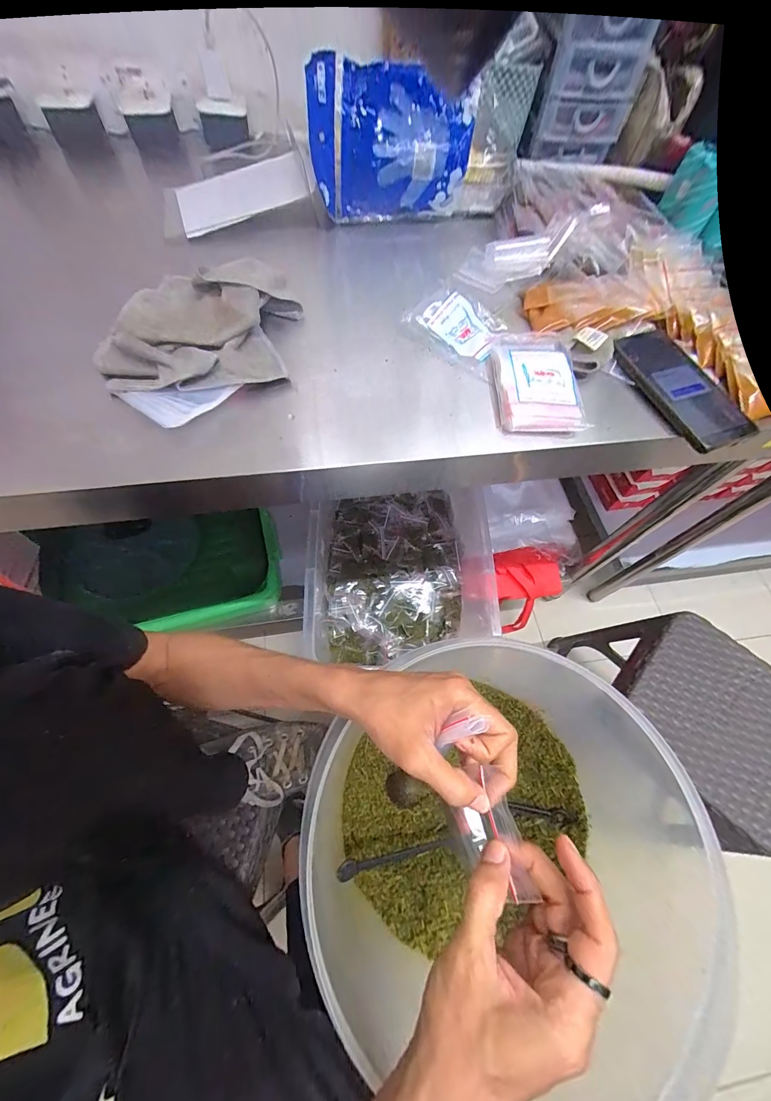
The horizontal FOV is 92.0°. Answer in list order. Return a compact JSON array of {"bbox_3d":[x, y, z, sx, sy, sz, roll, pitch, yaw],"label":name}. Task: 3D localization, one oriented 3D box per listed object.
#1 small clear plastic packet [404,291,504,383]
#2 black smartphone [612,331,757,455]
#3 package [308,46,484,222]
[{"bbox_3d":[0.094,-0.261,0.429,0.116,0.035,0.093,37,67,15],"label":"small clear plastic packet"},{"bbox_3d":[0.325,-0.180,0.408,0.075,0.011,0.160,-25,73,-5],"label":"black smartphone"},{"bbox_3d":[0.007,-0.502,0.466,0.200,0.139,0.047,-10,59,-8],"label":"package"}]

